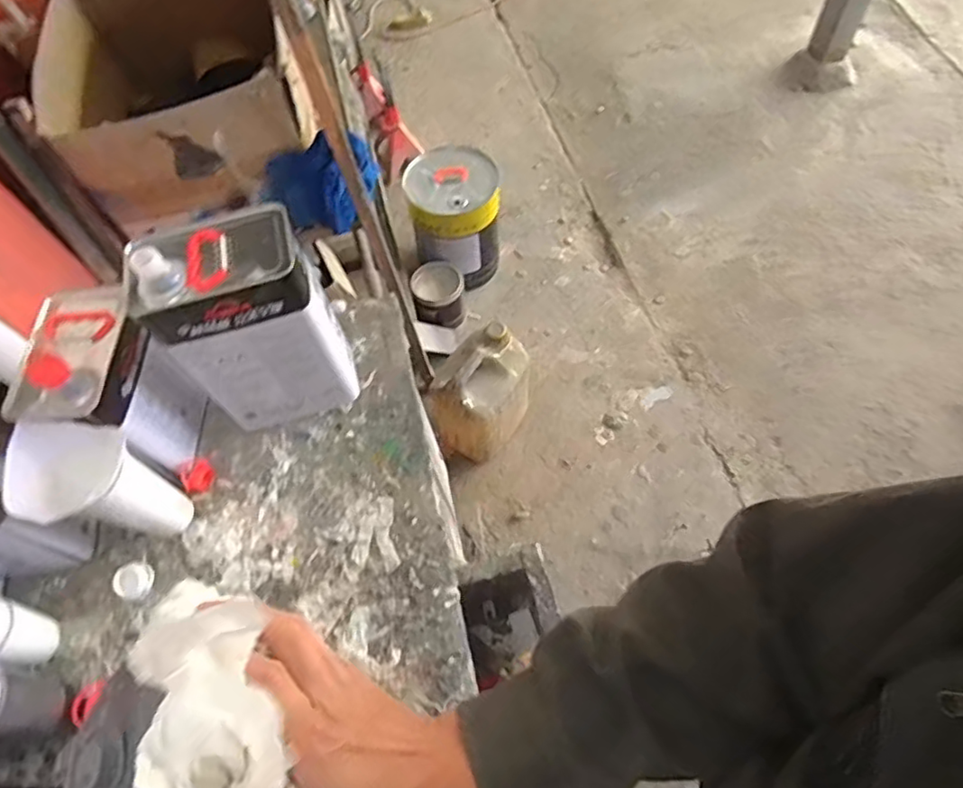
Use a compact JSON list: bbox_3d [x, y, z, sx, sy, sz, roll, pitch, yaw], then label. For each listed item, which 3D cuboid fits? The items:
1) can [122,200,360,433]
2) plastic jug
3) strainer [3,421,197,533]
[{"bbox_3d":[-0.263,-0.078,0.719,0.167,0.263,0.112,-18,61,-5],"label":"can"},{"bbox_3d":[-0.003,0.002,1.506,0.196,0.321,0.236,28,67,19],"label":"plastic jug"},{"bbox_3d":[-0.417,0.102,0.674,0.121,0.157,0.103,9,62,10],"label":"strainer"}]

